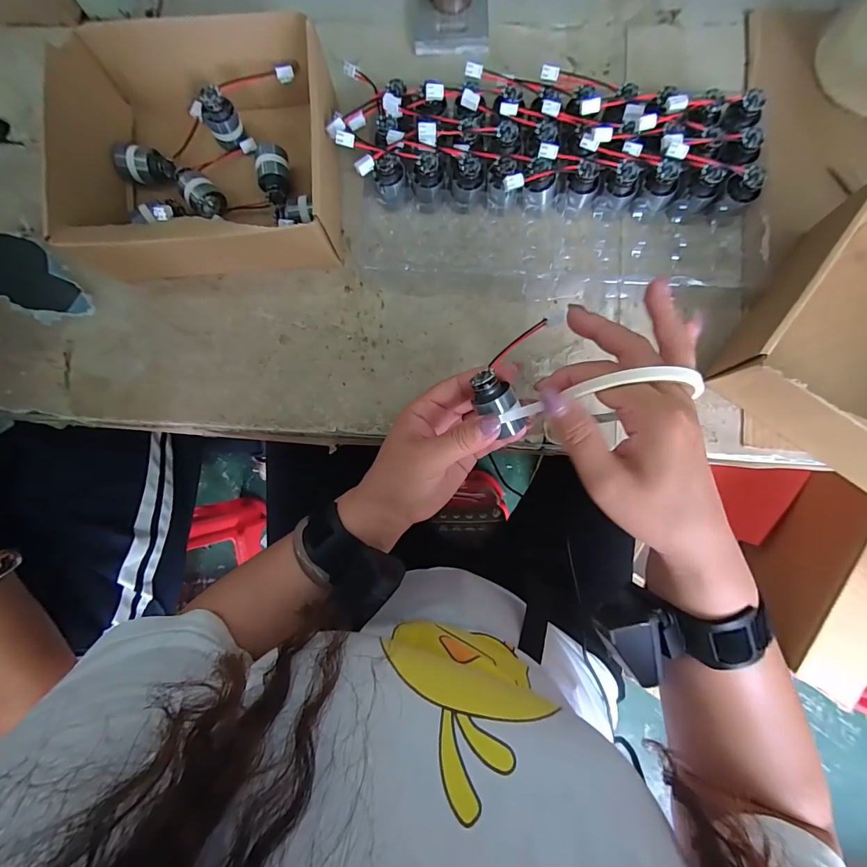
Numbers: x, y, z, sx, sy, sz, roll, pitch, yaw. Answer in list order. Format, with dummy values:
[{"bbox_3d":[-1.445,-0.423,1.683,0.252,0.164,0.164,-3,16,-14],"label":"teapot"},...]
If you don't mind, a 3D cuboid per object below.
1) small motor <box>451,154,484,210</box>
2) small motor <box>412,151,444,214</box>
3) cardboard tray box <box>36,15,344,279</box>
[{"bbox_3d":[0.030,-0.215,0.346,0.027,0.036,0.027,6,84,3],"label":"small motor"},{"bbox_3d":[-0.004,-0.215,0.347,0.025,0.037,0.029,-4,83,2],"label":"small motor"},{"bbox_3d":[-0.193,-0.241,0.347,0.213,0.074,0.196,-5,83,2],"label":"cardboard tray box"}]

